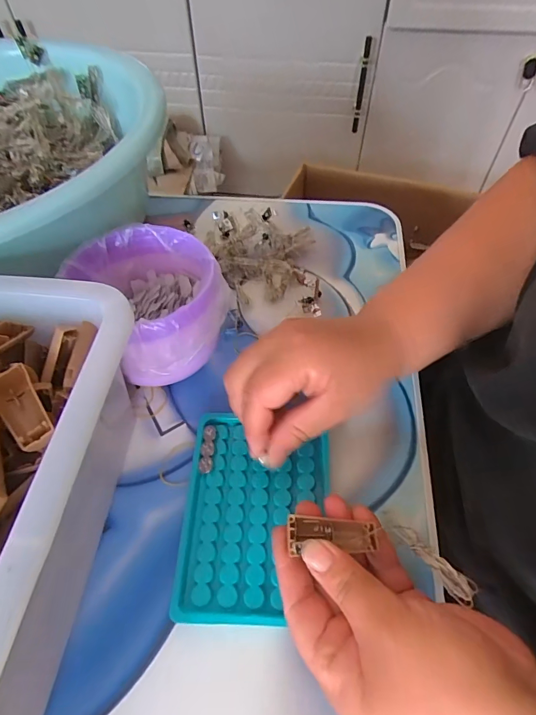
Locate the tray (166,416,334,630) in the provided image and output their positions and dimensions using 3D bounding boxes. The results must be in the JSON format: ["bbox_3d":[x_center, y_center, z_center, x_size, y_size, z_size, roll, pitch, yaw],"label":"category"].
[{"bbox_3d":[-0.008,0.098,0.267,0.092,0.007,0.127,3,55,3],"label":"tray"}]

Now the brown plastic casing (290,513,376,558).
[{"bbox_3d":[0.035,0.100,0.229,0.047,0.008,0.017,7,55,-3],"label":"brown plastic casing"}]

